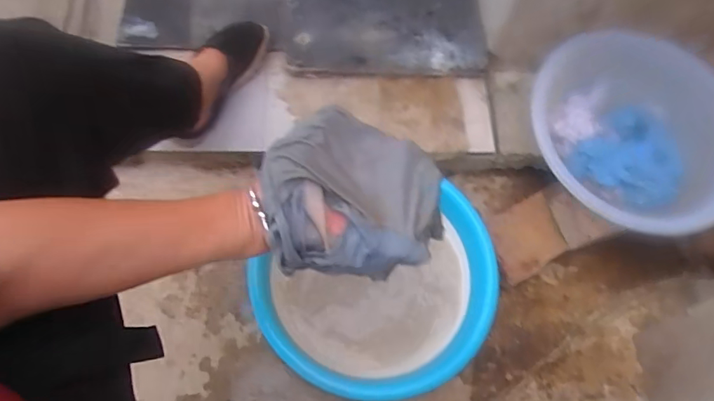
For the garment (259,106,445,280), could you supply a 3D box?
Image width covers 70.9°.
[{"bbox_3d":[0.000,-0.001,0.473,0.160,0.080,0.136,5,67,3],"label":"garment"}]

